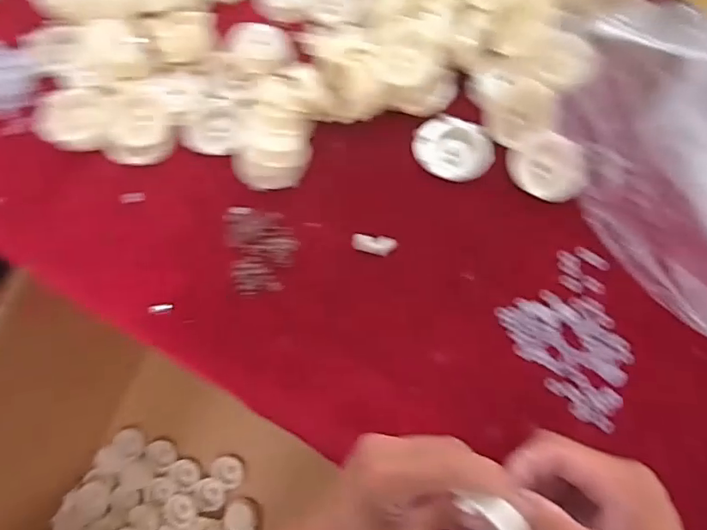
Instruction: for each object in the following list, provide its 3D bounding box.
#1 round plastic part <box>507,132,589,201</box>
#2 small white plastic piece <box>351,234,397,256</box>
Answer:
[{"bbox_3d":[0.172,-0.089,0.465,0.066,0.016,0.061,-1,71,3],"label":"round plastic part"},{"bbox_3d":[0.019,-0.019,0.466,0.039,0.010,0.016,8,71,6],"label":"small white plastic piece"}]

